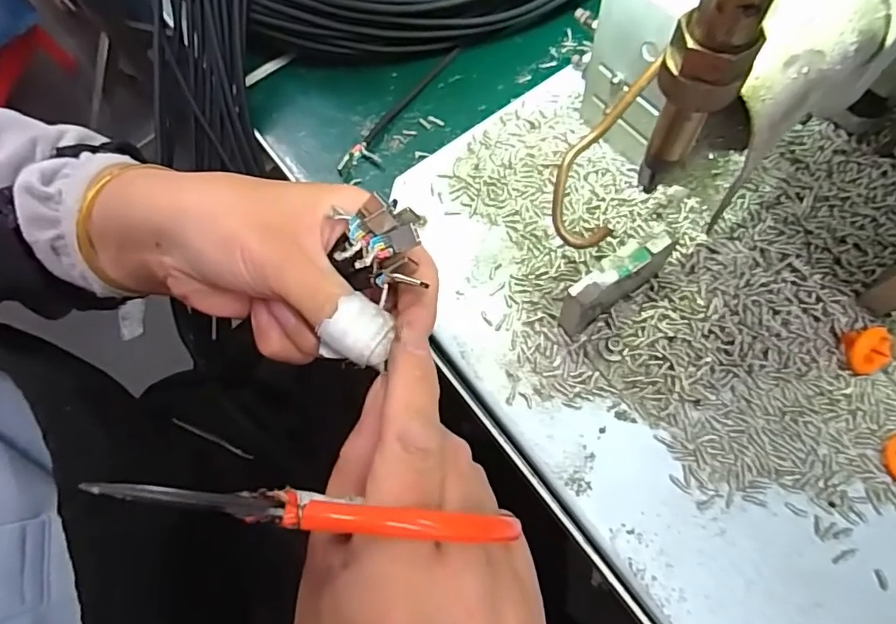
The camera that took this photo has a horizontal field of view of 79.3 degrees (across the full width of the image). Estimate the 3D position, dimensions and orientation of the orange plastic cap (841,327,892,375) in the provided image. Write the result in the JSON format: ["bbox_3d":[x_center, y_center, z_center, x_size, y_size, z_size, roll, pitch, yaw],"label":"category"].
[{"bbox_3d":[0.177,0.016,0.229,0.019,0.010,0.019,1,103,5],"label":"orange plastic cap"}]

